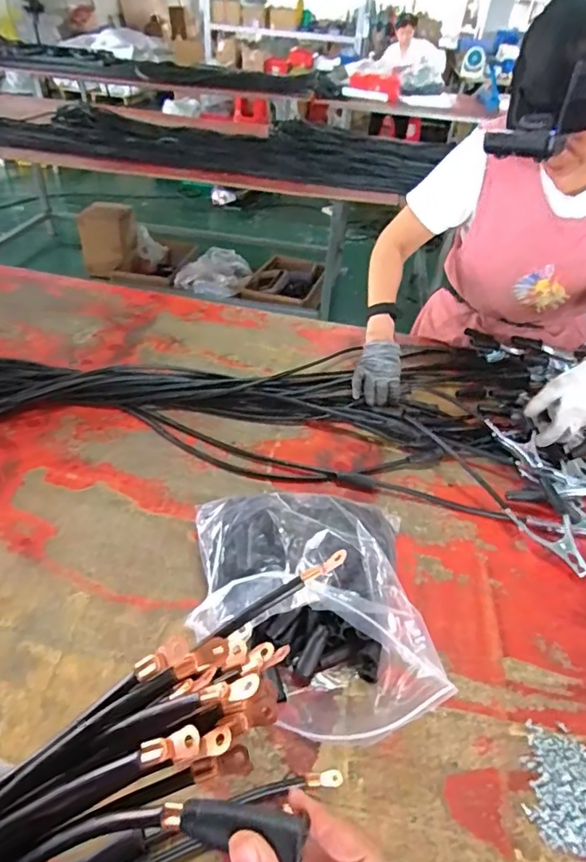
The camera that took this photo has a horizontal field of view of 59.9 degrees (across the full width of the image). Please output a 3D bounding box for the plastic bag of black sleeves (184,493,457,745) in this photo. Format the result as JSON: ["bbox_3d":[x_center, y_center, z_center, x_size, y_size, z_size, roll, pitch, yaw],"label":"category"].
[{"bbox_3d":[0.014,0.194,0.614,0.258,0.133,0.303,-1,41,-5],"label":"plastic bag of black sleeves"}]

